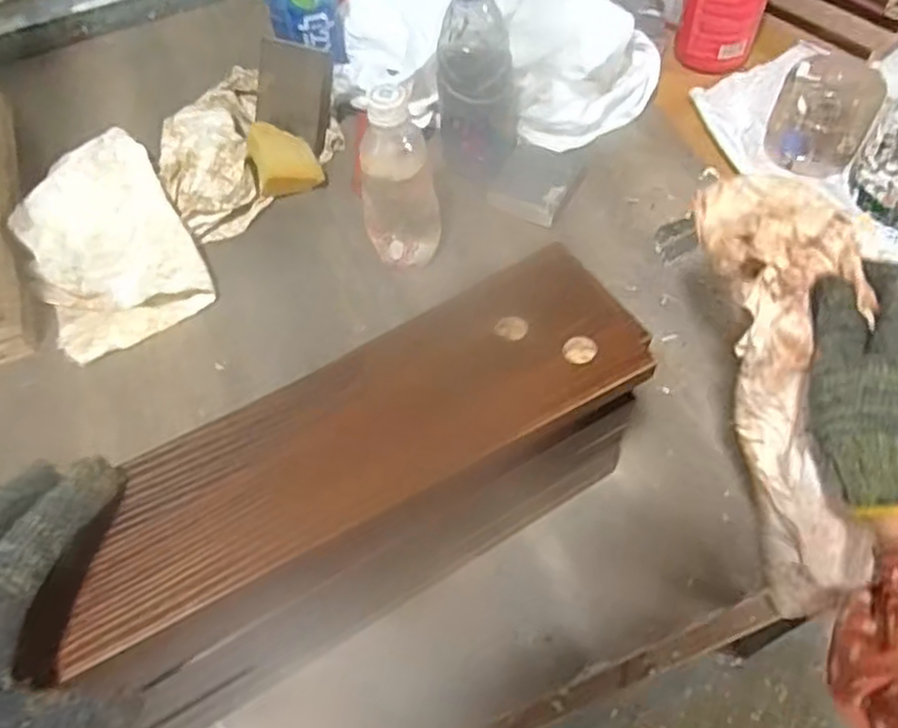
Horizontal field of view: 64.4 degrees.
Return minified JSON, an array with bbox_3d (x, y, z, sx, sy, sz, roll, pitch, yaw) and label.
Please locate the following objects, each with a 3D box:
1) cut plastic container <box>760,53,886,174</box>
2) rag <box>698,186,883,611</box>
[{"bbox_3d":[0.360,-0.242,0.688,0.088,0.079,0.083,25,64,18],"label":"cut plastic container"},{"bbox_3d":[0.207,0.026,0.437,0.058,0.085,0.278,-10,98,-2],"label":"rag"}]

